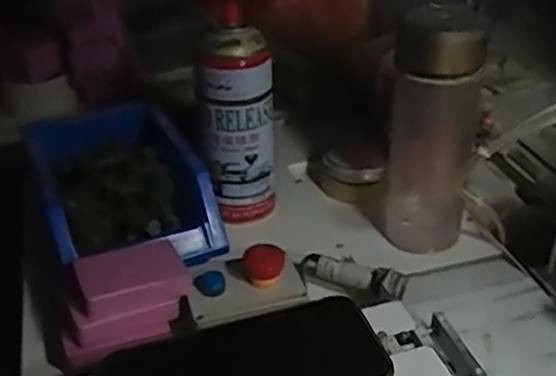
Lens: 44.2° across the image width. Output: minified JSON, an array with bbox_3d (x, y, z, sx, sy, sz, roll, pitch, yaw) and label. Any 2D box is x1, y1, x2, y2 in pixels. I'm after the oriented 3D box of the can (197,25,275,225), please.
[{"bbox_3d":[-0.034,-0.045,0.578,0.057,0.175,0.051,-6,33,-10],"label":"can"}]

